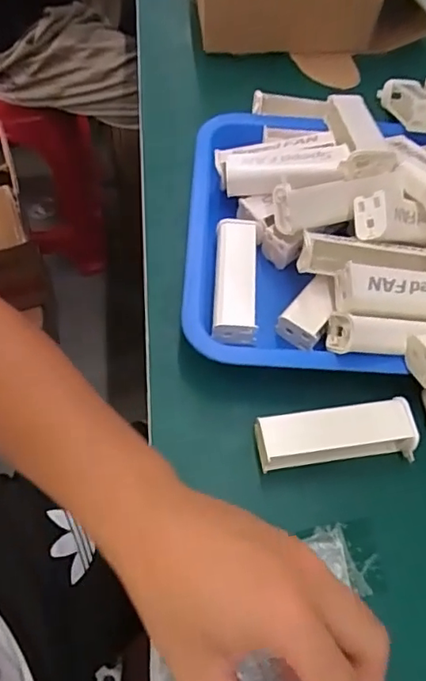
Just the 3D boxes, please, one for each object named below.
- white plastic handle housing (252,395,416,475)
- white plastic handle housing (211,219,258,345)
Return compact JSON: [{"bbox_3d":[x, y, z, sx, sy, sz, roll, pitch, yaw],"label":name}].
[{"bbox_3d":[0.081,0.063,0.383,0.103,0.024,0.038,-3,58,-4],"label":"white plastic handle housing"},{"bbox_3d":[0.017,-0.044,0.445,0.032,0.028,0.107,3,58,-1],"label":"white plastic handle housing"}]

